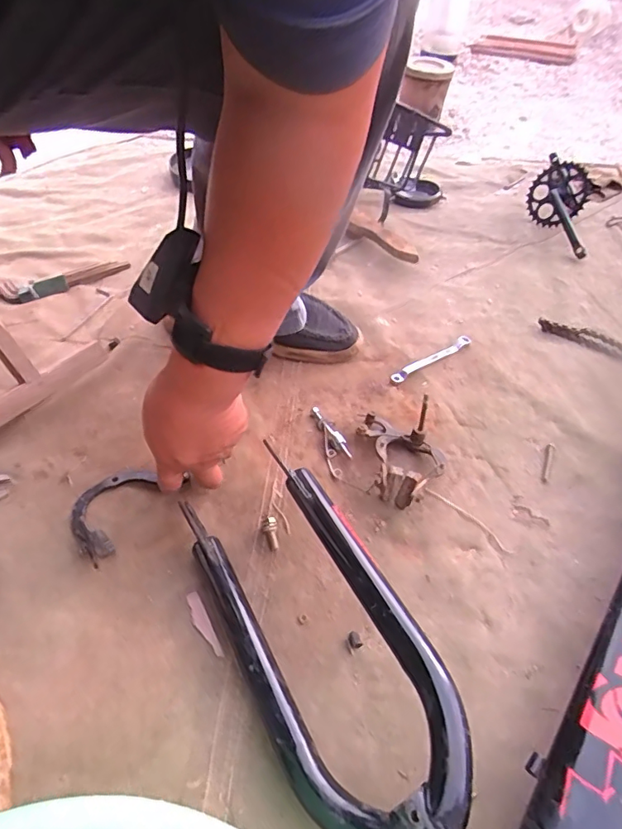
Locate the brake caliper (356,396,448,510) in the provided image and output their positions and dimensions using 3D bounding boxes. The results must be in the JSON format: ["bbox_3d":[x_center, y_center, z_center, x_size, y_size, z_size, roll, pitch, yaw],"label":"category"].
[{"bbox_3d":[0.102,0.037,0.535,0.080,0.046,0.123,-6,49,-7],"label":"brake caliper"}]

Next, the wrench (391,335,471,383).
[{"bbox_3d":[0.160,-0.074,0.666,0.130,0.016,0.015,-26,54,-23],"label":"wrench"}]

